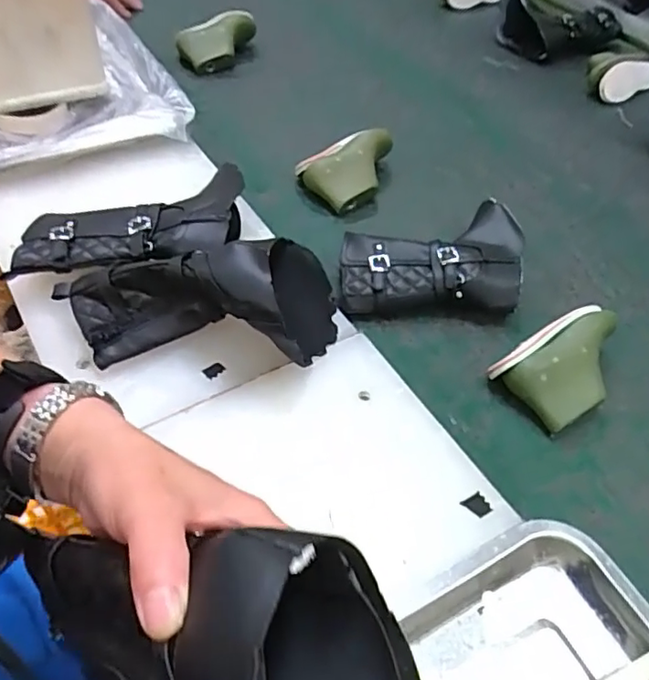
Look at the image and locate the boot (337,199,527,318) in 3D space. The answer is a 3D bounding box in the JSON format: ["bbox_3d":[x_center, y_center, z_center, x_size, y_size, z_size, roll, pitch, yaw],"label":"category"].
[{"bbox_3d":[0.108,-0.083,0.610,0.184,0.053,0.125,1,50,-5],"label":"boot"}]

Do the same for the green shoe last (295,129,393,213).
[{"bbox_3d":[0.035,-0.202,0.703,0.117,0.053,0.083,-30,59,-27],"label":"green shoe last"}]

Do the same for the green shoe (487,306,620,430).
[{"bbox_3d":[0.222,0.021,0.537,0.123,0.052,0.086,-33,60,-28],"label":"green shoe"}]

